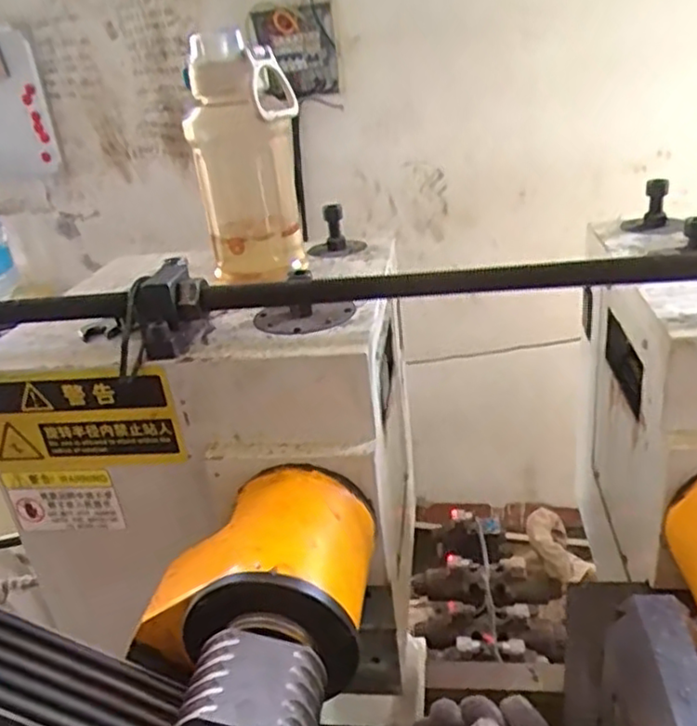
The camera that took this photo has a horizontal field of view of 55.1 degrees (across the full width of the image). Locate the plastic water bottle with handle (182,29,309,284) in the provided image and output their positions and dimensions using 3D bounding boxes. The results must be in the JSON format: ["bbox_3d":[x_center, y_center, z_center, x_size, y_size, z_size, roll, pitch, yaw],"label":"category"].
[{"bbox_3d":[-0.098,-0.193,0.647,0.095,0.220,0.106,-11,26,-6],"label":"plastic water bottle with handle"}]

